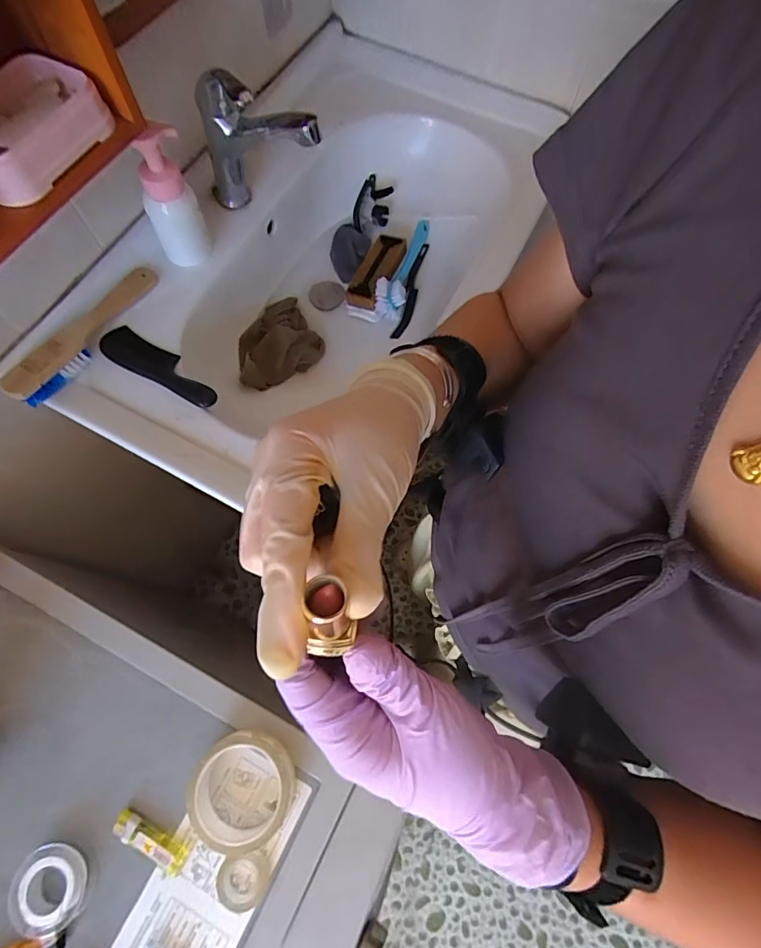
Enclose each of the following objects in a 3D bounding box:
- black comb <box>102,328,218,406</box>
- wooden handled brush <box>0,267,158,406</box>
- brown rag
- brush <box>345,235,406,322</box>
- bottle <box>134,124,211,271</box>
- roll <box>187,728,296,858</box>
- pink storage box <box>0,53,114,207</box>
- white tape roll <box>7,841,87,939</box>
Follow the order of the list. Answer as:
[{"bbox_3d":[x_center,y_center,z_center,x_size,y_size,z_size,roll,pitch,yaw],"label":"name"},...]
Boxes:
[{"bbox_3d":[-0.279,-0.137,0.581,0.169,0.012,0.048,29,71,9],"label":"black comb"},{"bbox_3d":[-0.370,-0.182,0.581,0.040,0.056,0.234,24,71,7],"label":"wooden handled brush"},{"bbox_3d":[-0.168,-0.214,0.718,0.139,0.042,0.152,-25,72,-10],"label":"brown rag"},{"bbox_3d":[-0.007,-0.322,0.753,0.059,0.040,0.152,18,70,5],"label":"brush"},{"bbox_3d":[-0.264,-0.342,0.582,0.055,0.168,0.059,12,70,3],"label":"bottle"},{"bbox_3d":[-0.133,0.302,0.443,0.097,0.030,0.099,0,69,-1],"label":"roll"},{"bbox_3d":[-0.313,-0.302,0.402,0.096,0.035,0.139,28,71,9],"label":"pink storage box"},{"bbox_3d":[-0.303,0.378,0.421,0.066,0.019,0.062,0,69,-1],"label":"white tape roll"}]

